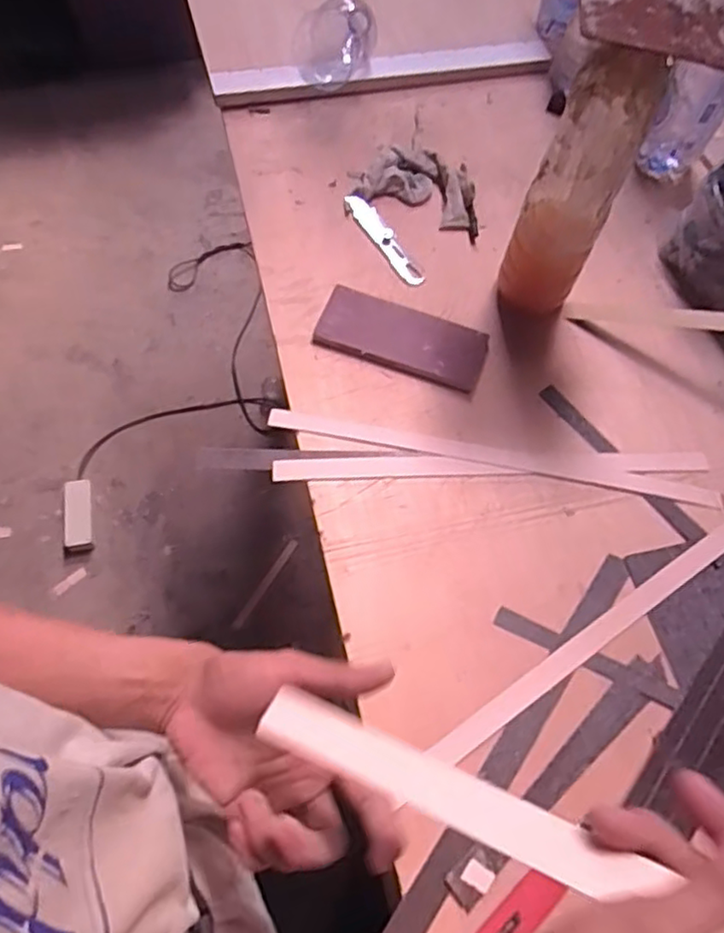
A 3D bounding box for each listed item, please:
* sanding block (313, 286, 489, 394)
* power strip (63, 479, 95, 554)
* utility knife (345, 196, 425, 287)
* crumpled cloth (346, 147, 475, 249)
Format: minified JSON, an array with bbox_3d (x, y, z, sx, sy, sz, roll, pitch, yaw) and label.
[{"bbox_3d":[0.046,-0.144,0.732,0.184,0.012,0.081,20,65,6],"label":"sanding block"},{"bbox_3d":[-0.634,0.112,1.475,0.060,0.022,0.175,-9,65,-10],"label":"power strip"},{"bbox_3d":[0.027,-0.279,0.800,0.025,0.006,0.152,-30,70,-16],"label":"utility knife"},{"bbox_3d":[0.082,-0.352,0.832,0.167,0.026,0.105,30,67,10],"label":"crumpled cloth"}]

